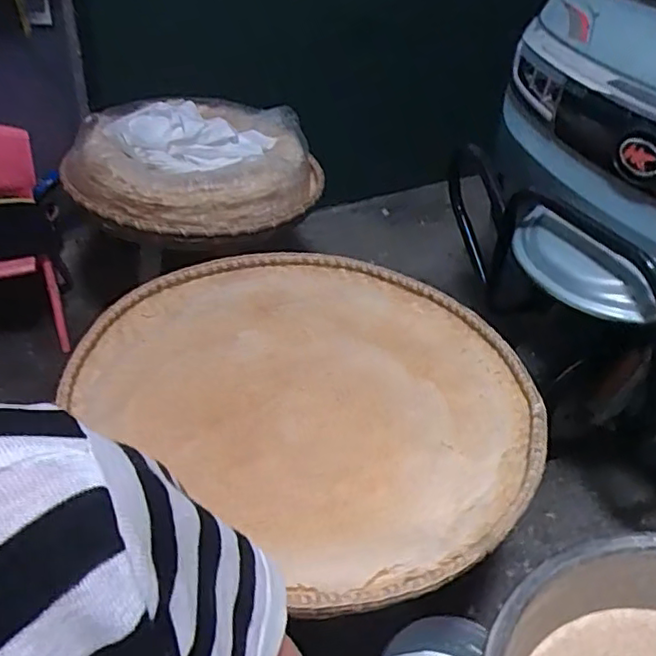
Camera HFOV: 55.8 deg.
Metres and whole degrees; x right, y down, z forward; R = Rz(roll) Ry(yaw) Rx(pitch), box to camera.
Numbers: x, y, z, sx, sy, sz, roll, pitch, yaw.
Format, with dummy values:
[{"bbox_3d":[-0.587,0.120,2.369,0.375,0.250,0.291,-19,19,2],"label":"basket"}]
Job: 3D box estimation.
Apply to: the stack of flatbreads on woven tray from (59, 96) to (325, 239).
[{"bbox_3d":[-0.345,-0.465,1.634,0.614,0.205,0.628,6,38,1],"label":"stack of flatbreads on woven tray"}]

